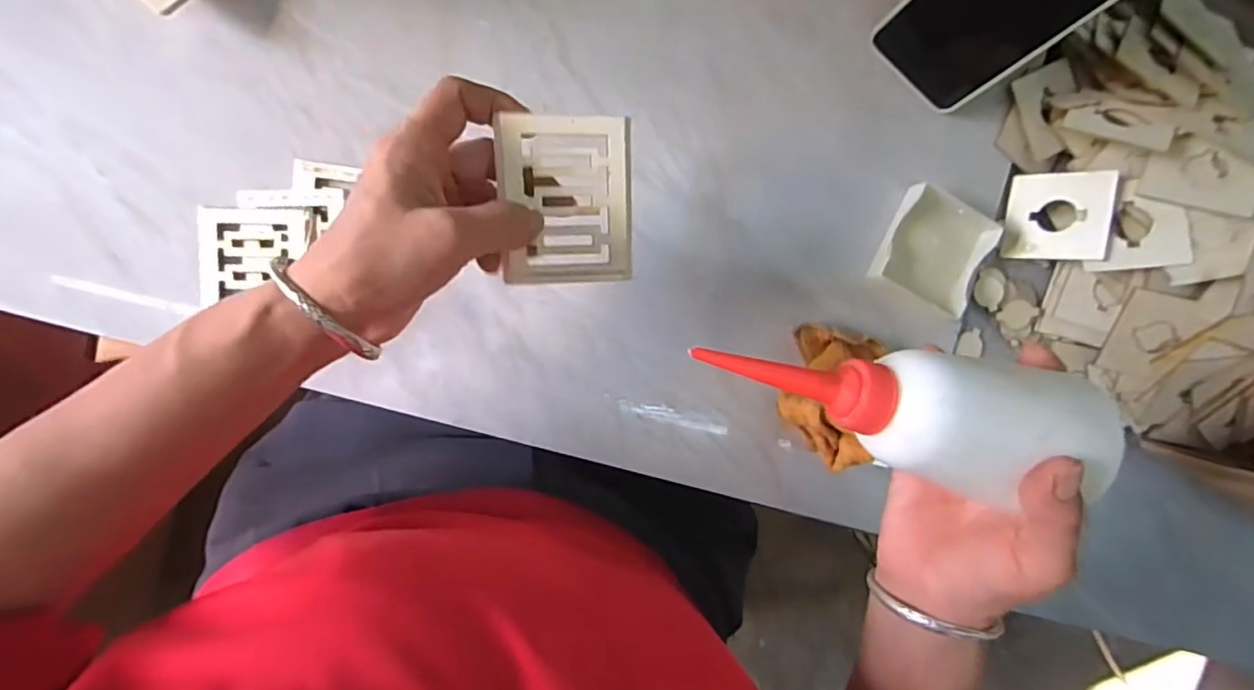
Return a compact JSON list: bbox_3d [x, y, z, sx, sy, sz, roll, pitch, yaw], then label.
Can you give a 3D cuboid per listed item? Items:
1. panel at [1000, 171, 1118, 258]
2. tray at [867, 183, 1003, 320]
[{"bbox_3d":[0.311,-0.094,0.425,0.005,0.062,0.063,7,92,-50],"label":"panel"},{"bbox_3d":[0.221,-0.068,0.421,0.075,0.014,0.075,25,90,-10],"label":"tray"}]

